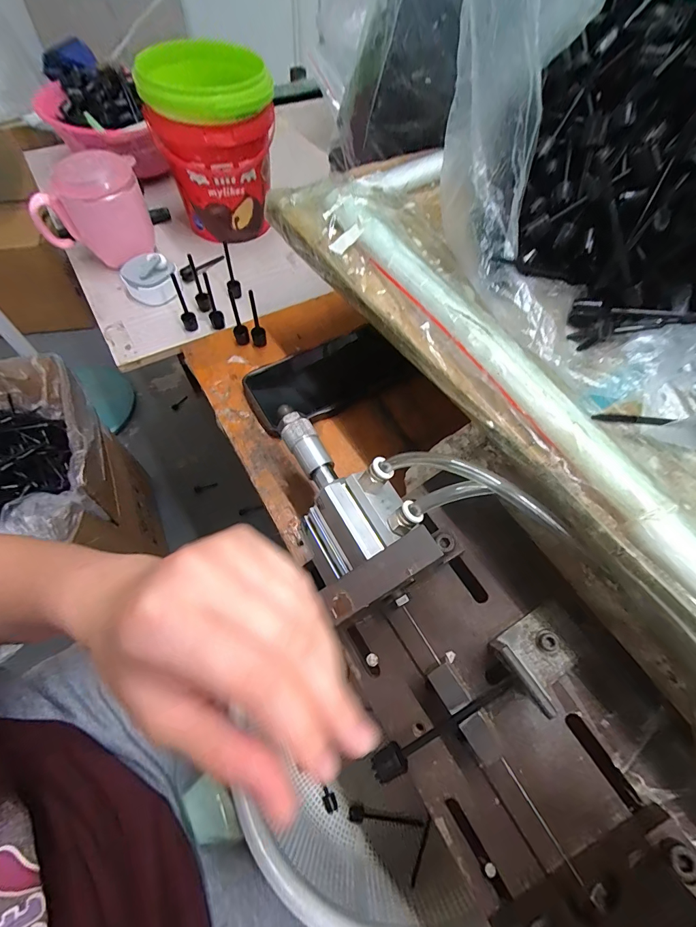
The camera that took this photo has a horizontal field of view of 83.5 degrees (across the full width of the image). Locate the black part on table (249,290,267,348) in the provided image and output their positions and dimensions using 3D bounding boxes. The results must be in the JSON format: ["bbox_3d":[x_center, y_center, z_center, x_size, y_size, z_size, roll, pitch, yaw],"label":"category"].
[{"bbox_3d":[-0.093,-0.143,0.393,0.015,0.066,0.013,-9,62,-9],"label":"black part on table"}]

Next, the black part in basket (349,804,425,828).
[{"bbox_3d":[0.044,0.413,0.453,0.085,0.009,0.015,8,61,1],"label":"black part in basket"}]

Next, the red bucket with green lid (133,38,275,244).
[{"bbox_3d":[-0.156,-0.372,0.463,0.126,0.156,0.143,-18,64,-13],"label":"red bucket with green lid"}]

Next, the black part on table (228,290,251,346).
[{"bbox_3d":[-0.115,-0.149,0.403,0.015,0.051,0.011,-21,36,-14],"label":"black part on table"}]

